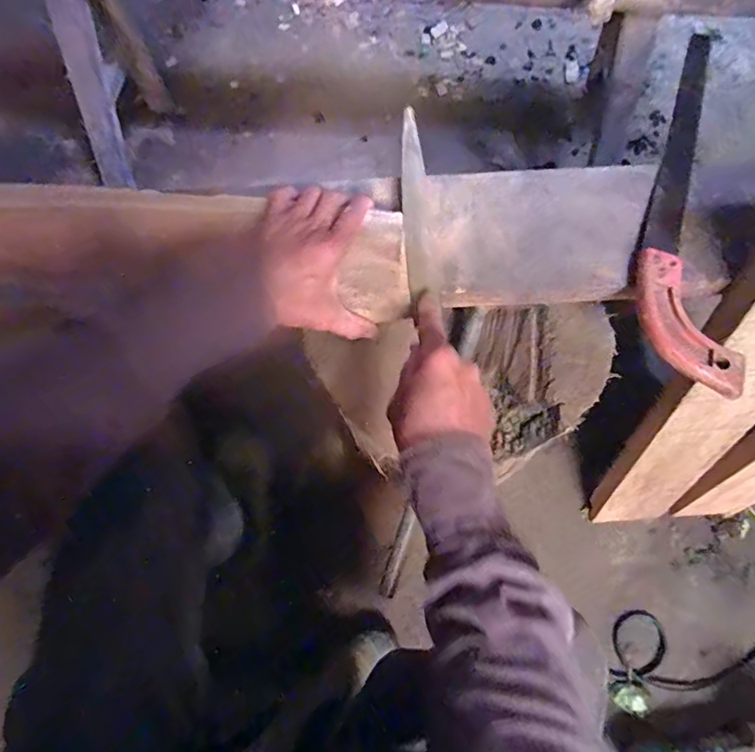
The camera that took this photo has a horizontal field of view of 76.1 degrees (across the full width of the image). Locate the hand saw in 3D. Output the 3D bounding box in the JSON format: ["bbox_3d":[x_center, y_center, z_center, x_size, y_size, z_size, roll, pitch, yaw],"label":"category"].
[{"bbox_3d":[0.312,-0.196,0.497,0.083,0.043,0.442,10,72,2],"label":"hand saw"}]

